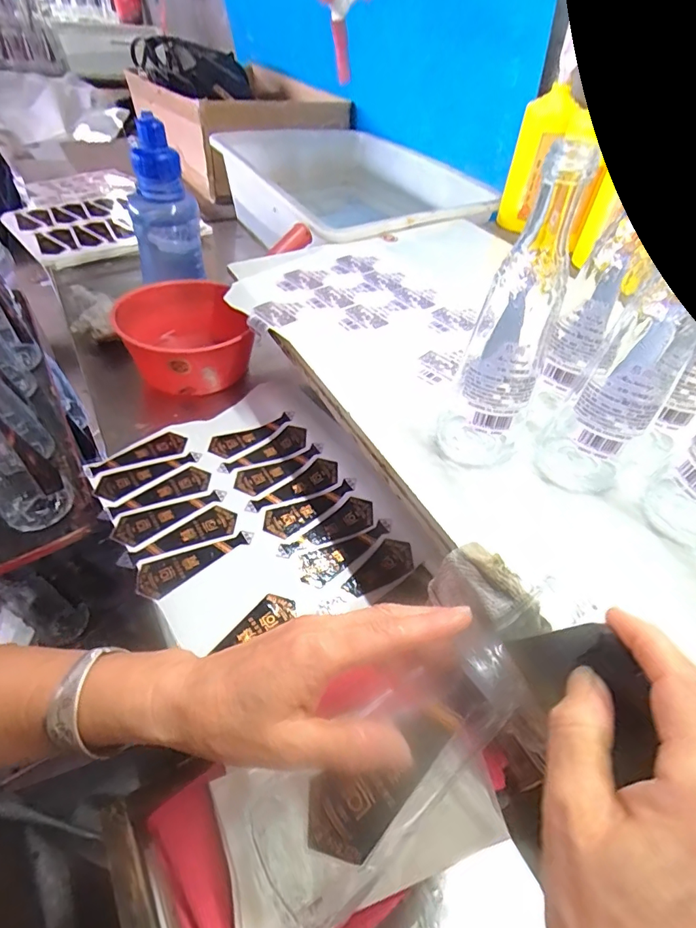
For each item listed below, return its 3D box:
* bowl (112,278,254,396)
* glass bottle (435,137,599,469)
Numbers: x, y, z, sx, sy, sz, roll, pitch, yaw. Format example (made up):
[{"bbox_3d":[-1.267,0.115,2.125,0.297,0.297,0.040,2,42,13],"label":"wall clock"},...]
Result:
[{"bbox_3d":[-0.205,-0.160,0.587,0.156,0.078,0.166,-12,50,-19],"label":"bowl"},{"bbox_3d":[0.109,-0.085,0.315,0.061,0.201,0.056,20,50,16],"label":"glass bottle"}]

